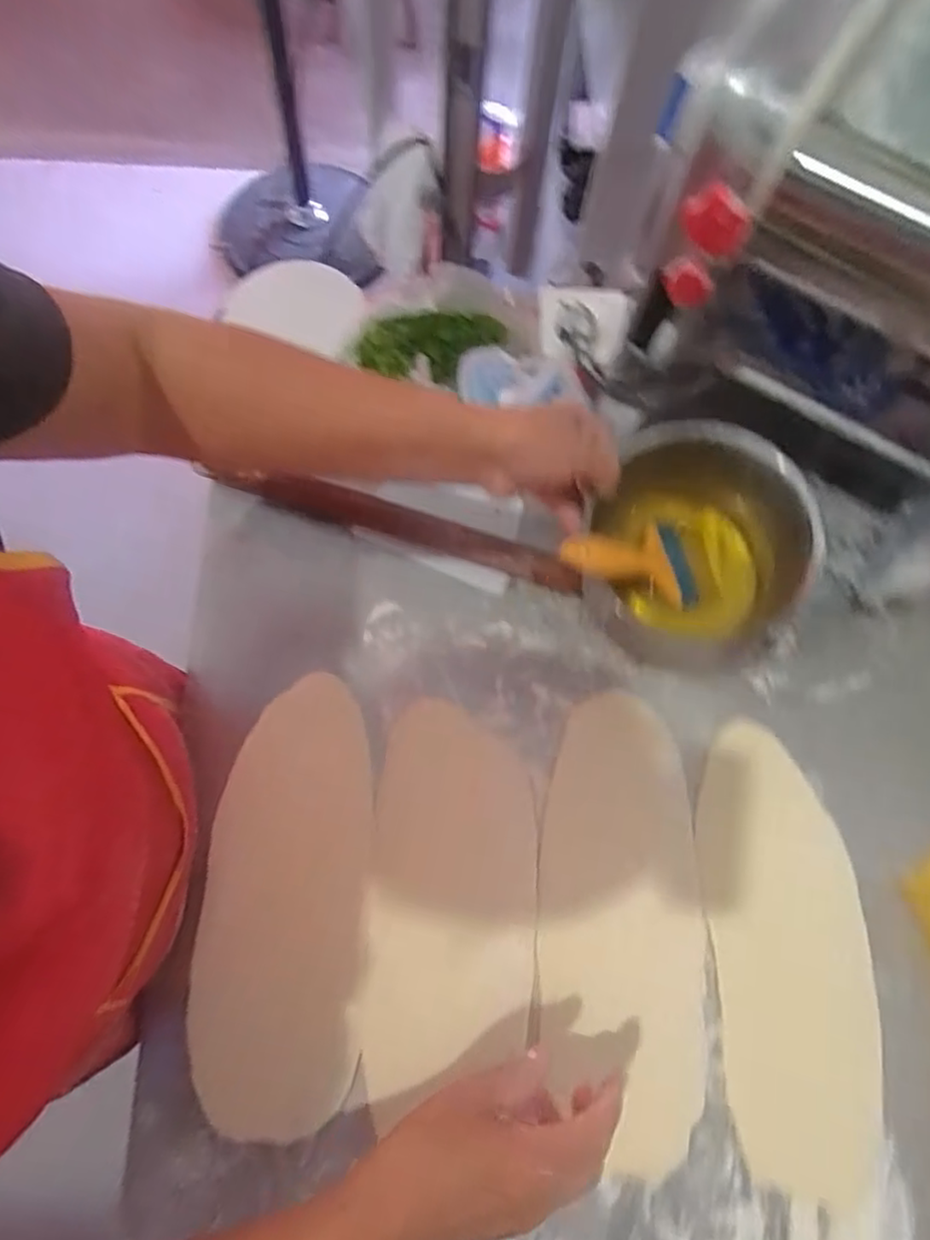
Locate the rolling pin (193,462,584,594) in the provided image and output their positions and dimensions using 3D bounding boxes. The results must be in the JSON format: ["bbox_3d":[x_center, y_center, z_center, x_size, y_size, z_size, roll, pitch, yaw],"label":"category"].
[{"bbox_3d":[-0.057,-0.089,0.624,0.340,0.036,0.029,16,72,3],"label":"rolling pin"}]

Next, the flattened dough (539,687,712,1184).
[{"bbox_3d":[0.128,0.236,0.546,0.132,0.016,0.341,3,71,-1],"label":"flattened dough"}]

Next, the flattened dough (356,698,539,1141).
[{"bbox_3d":[-0.010,0.218,0.534,0.130,0.017,0.292,3,71,-1],"label":"flattened dough"}]

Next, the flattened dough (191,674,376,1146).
[{"bbox_3d":[-0.138,0.212,0.526,0.121,0.018,0.325,3,71,-1],"label":"flattened dough"}]

